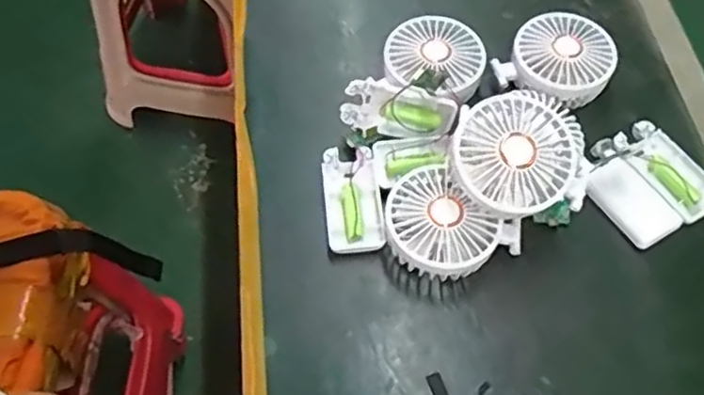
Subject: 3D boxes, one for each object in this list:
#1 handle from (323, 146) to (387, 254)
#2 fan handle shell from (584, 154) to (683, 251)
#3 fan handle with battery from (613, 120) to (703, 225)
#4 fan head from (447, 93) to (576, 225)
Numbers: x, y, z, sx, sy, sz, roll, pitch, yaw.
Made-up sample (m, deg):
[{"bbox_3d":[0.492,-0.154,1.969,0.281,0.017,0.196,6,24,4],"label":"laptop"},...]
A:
[{"bbox_3d":[0.000,0.003,0.542,0.047,0.018,0.093,-5,61,-3],"label":"handle"},{"bbox_3d":[0.229,0.004,0.529,0.044,0.017,0.074,-33,66,-18],"label":"fan handle shell"},{"bbox_3d":[0.271,-0.023,0.555,0.054,0.013,0.096,-30,65,-16],"label":"fan handle with battery"},{"bbox_3d":[0.118,-0.030,0.478,0.092,0.038,0.091,-7,82,-5],"label":"fan head"}]

